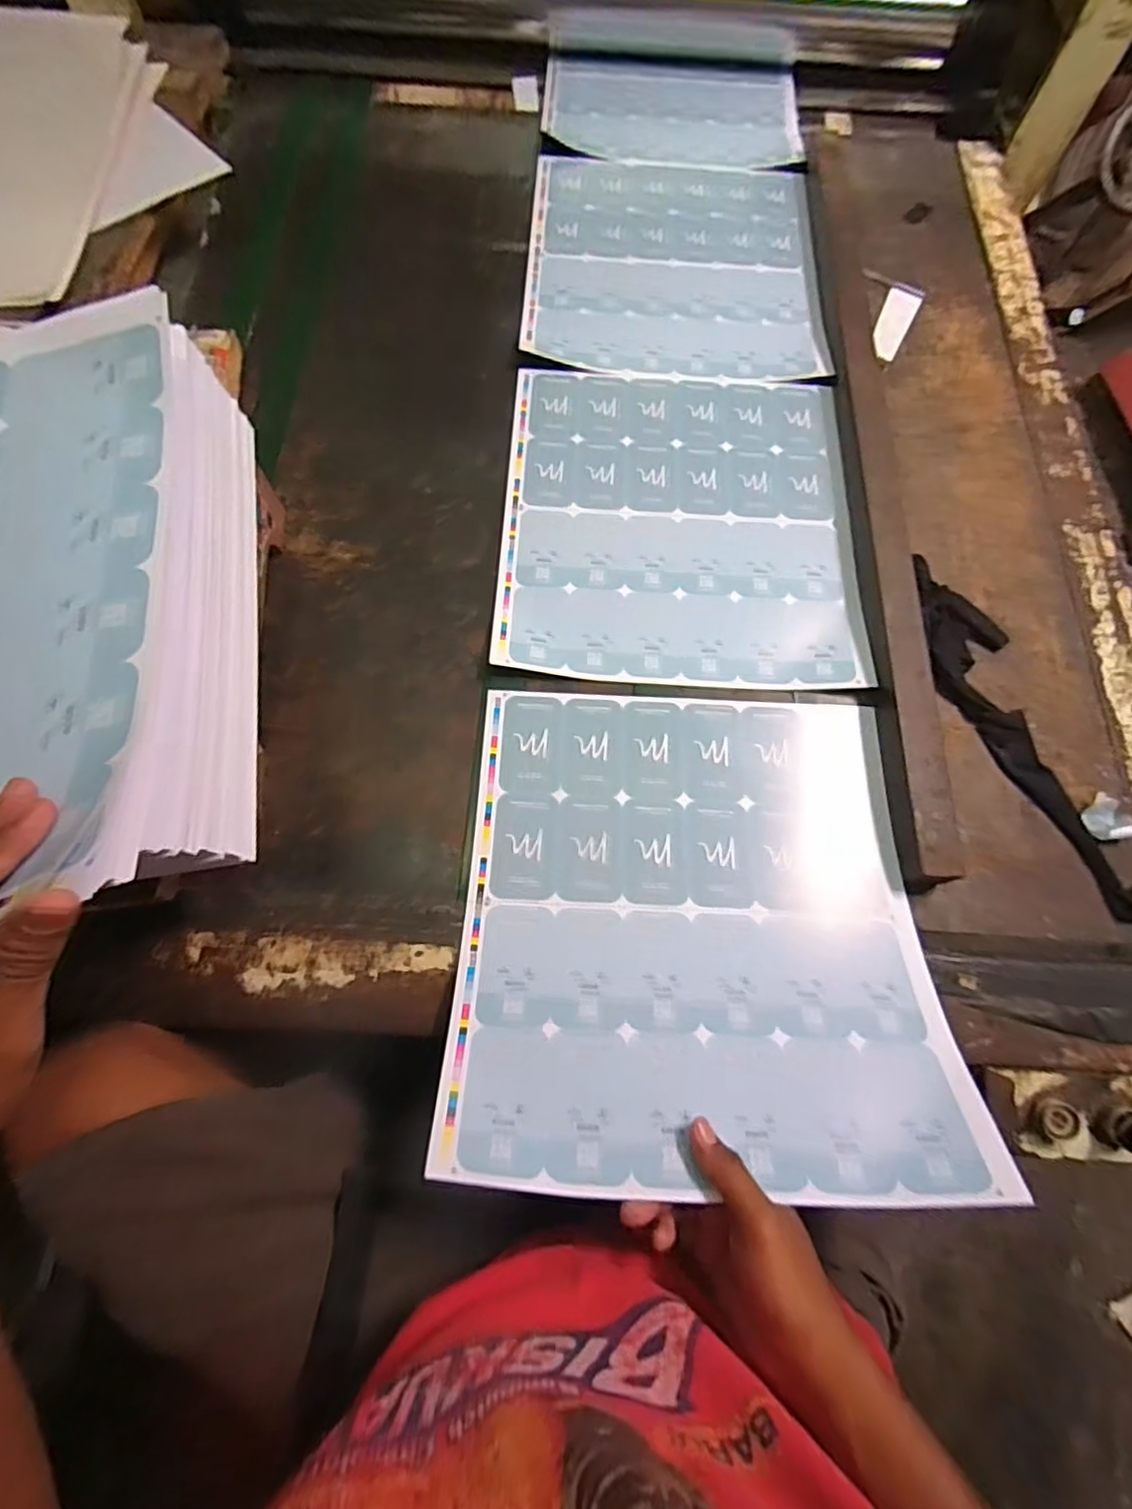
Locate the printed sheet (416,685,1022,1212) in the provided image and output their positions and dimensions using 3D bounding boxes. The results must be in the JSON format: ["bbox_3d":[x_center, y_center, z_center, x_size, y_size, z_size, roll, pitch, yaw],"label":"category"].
[{"bbox_3d":[0.100,0.109,0.501,0.361,0.098,0.375,3,70,0],"label":"printed sheet"}]

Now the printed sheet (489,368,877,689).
[{"bbox_3d":[0.117,-0.248,0.673,0.355,0.009,0.380,3,70,0],"label":"printed sheet"}]

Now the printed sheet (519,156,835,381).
[{"bbox_3d":[0.132,-0.616,0.809,0.351,0.009,0.375,3,70,-1],"label":"printed sheet"}]

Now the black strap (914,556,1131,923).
[{"bbox_3d":[0.414,-0.025,0.586,0.082,0.031,0.349,-20,71,-8],"label":"black strap"}]

